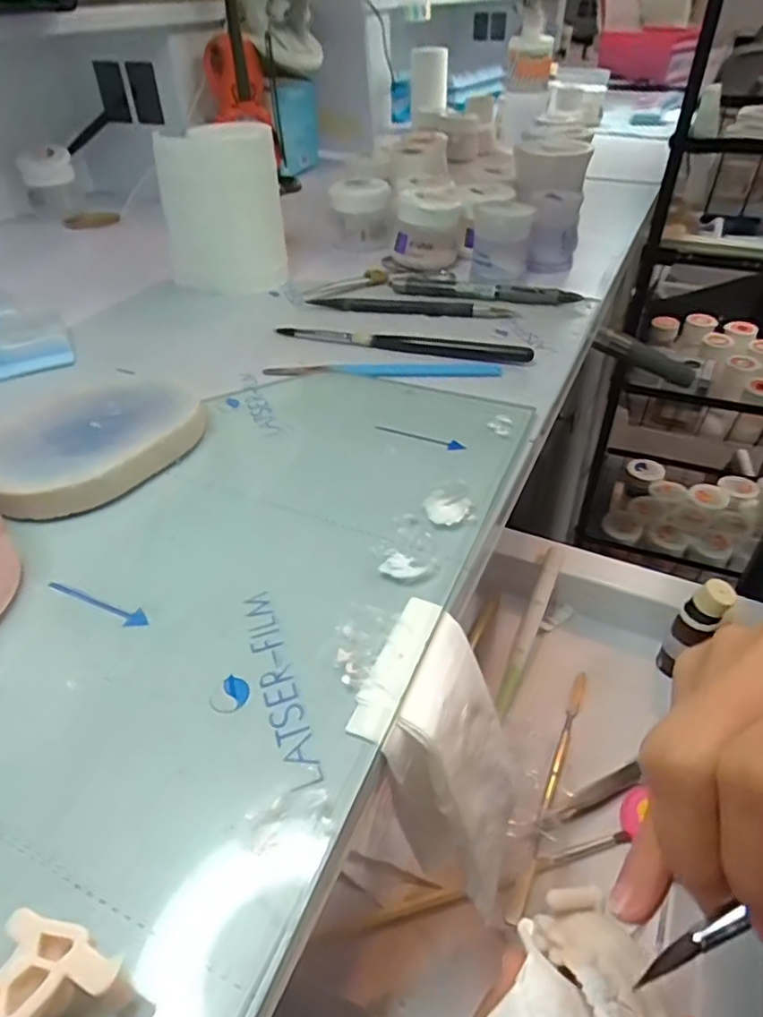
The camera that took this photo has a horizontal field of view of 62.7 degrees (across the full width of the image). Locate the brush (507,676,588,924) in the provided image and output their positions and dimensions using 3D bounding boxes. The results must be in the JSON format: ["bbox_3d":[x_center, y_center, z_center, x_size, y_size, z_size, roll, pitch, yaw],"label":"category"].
[{"bbox_3d":[0.098,0.153,0.355,0.008,0.010,0.157,17,44,20],"label":"brush"}]

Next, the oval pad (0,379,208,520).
[{"bbox_3d":[-0.138,-0.035,0.305,0.101,0.017,0.094,-28,47,-28],"label":"oval pad"}]

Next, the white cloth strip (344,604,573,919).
[{"bbox_3d":[0.036,0.102,0.237,0.032,0.139,0.064,-16,37,19],"label":"white cloth strip"}]

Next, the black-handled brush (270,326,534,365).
[{"bbox_3d":[0.010,-0.105,0.391,0.163,0.009,0.013,12,42,14],"label":"black-handled brush"}]

